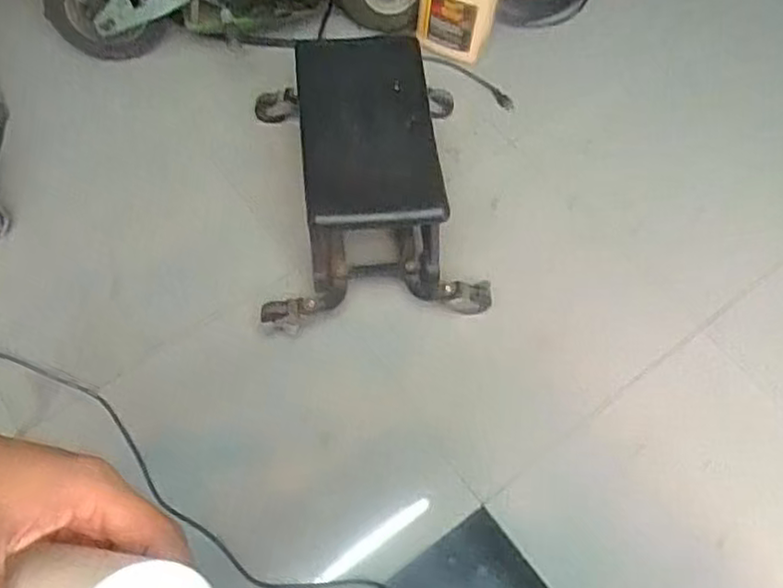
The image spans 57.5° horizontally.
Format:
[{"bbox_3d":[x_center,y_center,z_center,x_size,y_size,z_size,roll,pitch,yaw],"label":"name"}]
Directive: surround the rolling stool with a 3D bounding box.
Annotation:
[{"bbox_3d":[-0.045,-0.245,1.459,0.453,0.328,0.541,-3,62,-5],"label":"rolling stool"}]

